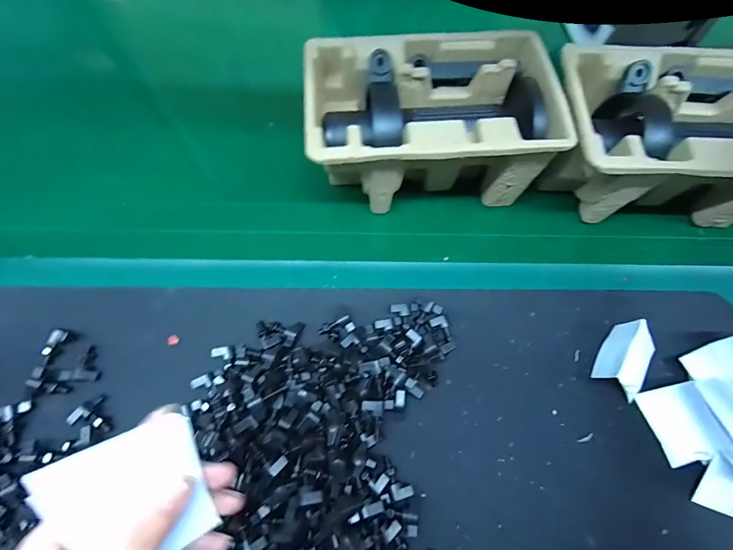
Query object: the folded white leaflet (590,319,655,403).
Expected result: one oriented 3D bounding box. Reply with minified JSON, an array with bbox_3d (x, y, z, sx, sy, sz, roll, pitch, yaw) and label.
[{"bbox_3d":[0.230,0.073,0.305,0.036,0.029,0.056,34,72,12],"label":"folded white leaflet"}]

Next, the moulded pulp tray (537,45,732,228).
[{"bbox_3d":[0.290,-0.132,0.352,0.217,0.104,0.146,5,69,1],"label":"moulded pulp tray"}]

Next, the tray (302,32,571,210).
[{"bbox_3d":[0.059,-0.148,0.357,0.219,0.101,0.141,-4,69,-3],"label":"tray"}]

